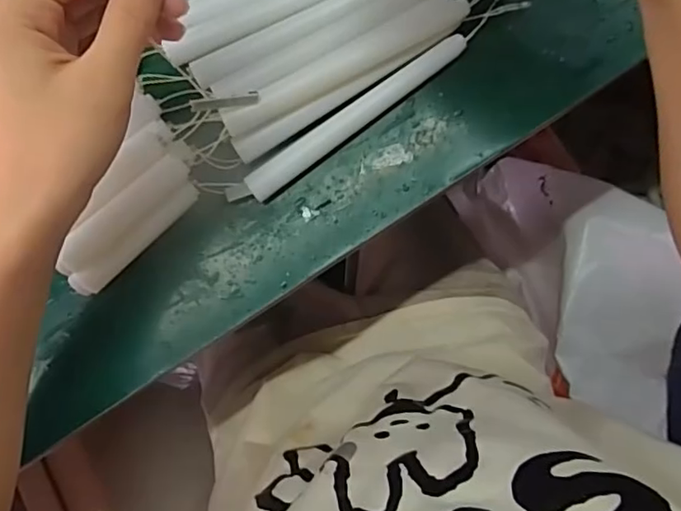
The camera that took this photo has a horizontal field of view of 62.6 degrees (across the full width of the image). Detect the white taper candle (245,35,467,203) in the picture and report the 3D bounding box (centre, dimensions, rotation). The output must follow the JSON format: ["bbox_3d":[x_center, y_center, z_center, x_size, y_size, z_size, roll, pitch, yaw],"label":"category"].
[{"bbox_3d":[0.009,-0.081,0.327,0.147,0.012,0.016,-37,87,0],"label":"white taper candle"}]

